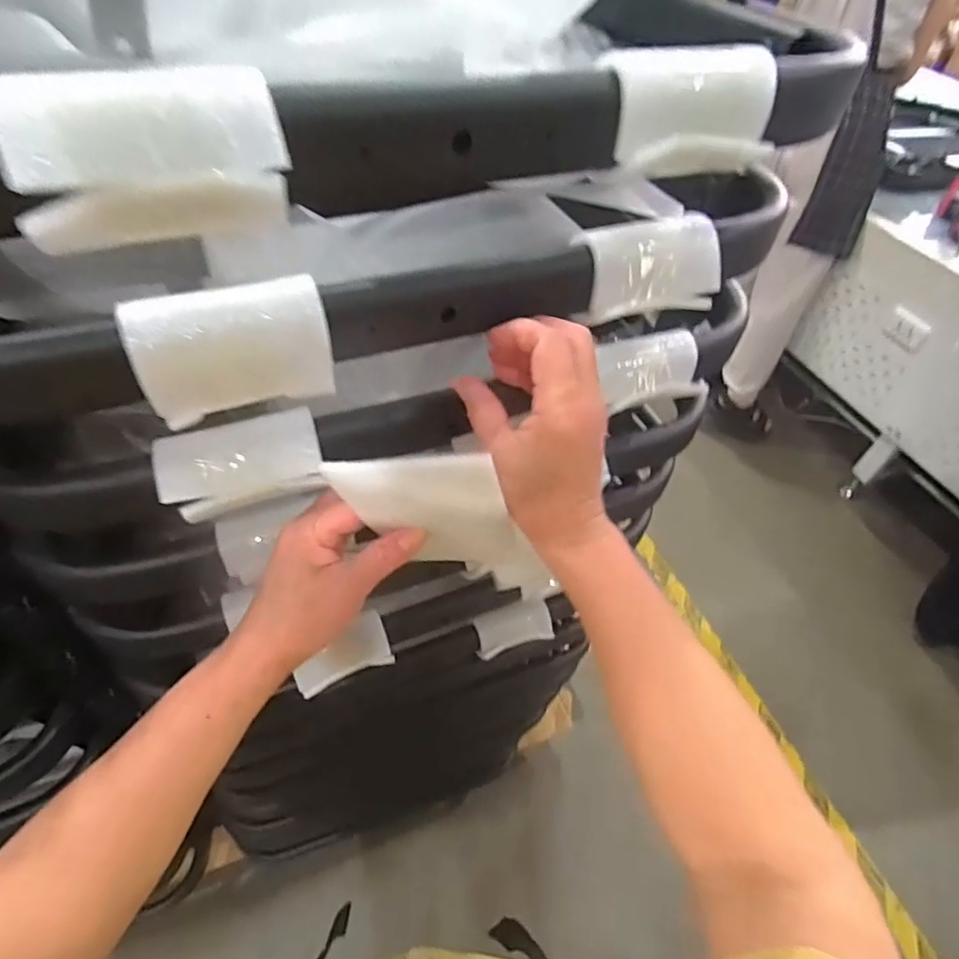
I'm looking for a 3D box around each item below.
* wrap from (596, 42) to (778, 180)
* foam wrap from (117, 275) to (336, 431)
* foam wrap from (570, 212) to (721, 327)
[{"bbox_3d":[0.096,-0.164,0.260,0.083,0.046,0.027,-13,51,-17],"label":"wrap"},{"bbox_3d":[-0.110,-0.058,0.261,0.079,0.053,0.023,-15,52,-19],"label":"foam wrap"},{"bbox_3d":[0.096,-0.119,0.324,0.084,0.041,0.034,-12,51,-16],"label":"foam wrap"}]

